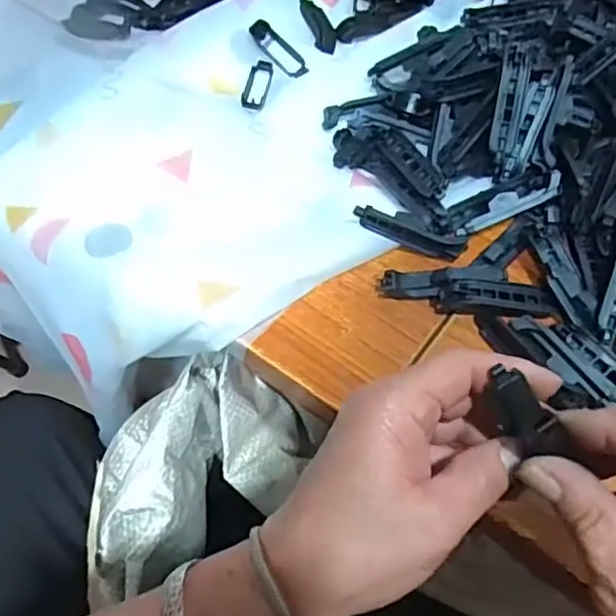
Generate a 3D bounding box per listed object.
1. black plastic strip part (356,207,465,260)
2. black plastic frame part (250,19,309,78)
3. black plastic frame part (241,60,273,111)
[{"bbox_3d":[0.067,-0.049,0.425,0.075,0.017,0.008,19,28,2],"label":"black plastic strip part"},{"bbox_3d":[-0.022,-0.204,0.509,0.057,0.012,0.018,45,71,4],"label":"black plastic frame part"},{"bbox_3d":[-0.039,-0.173,0.501,0.017,0.006,0.053,8,61,7],"label":"black plastic frame part"}]

